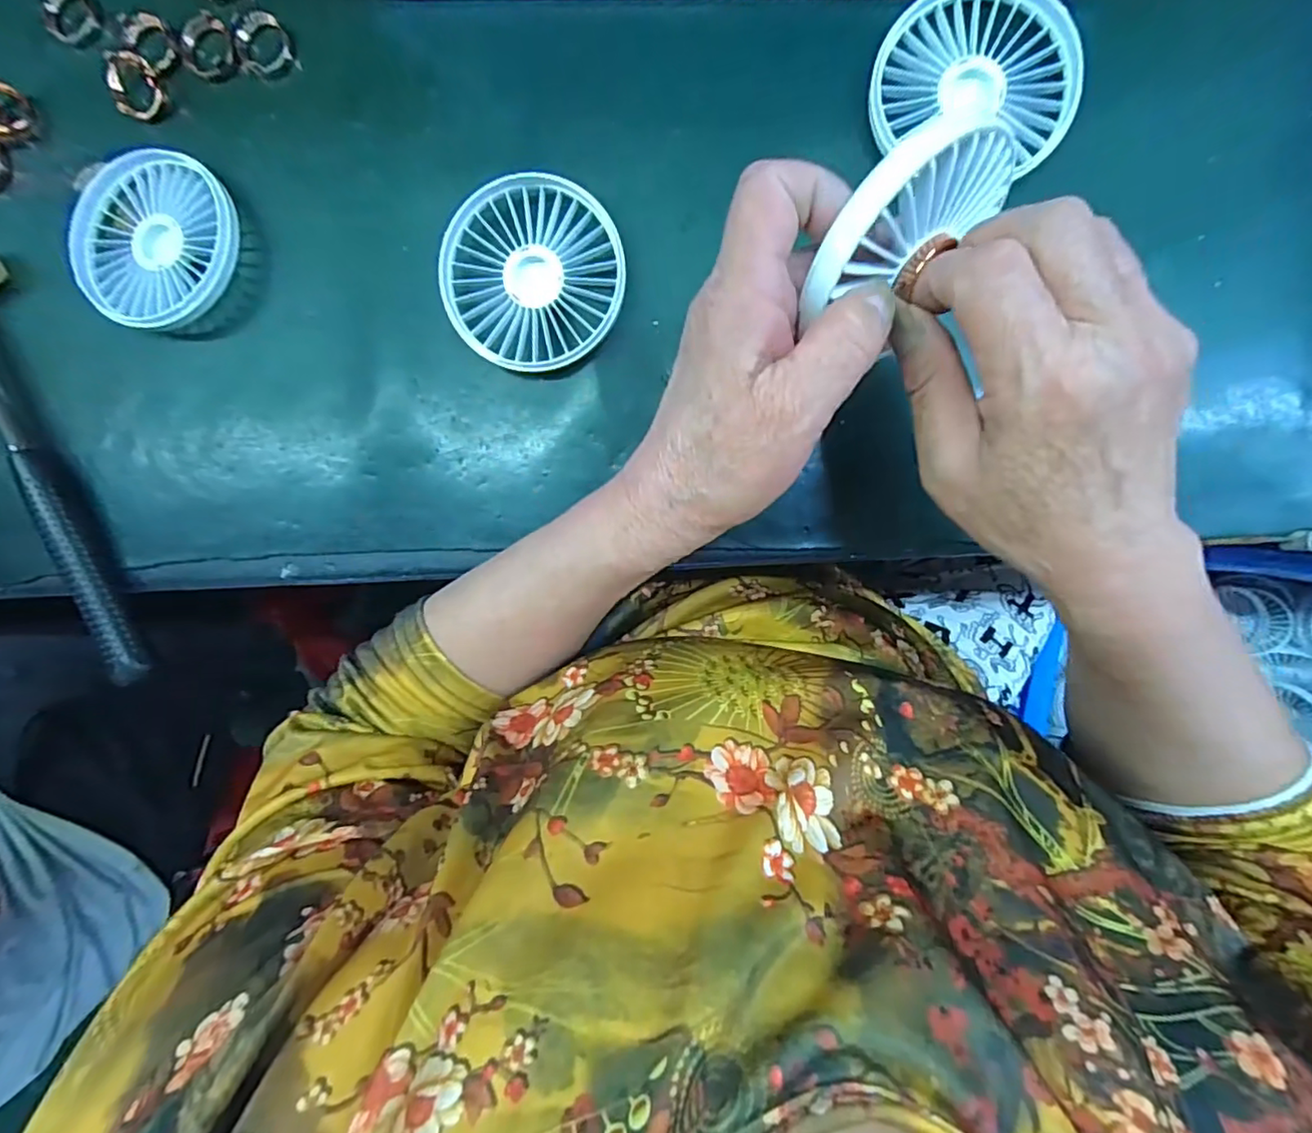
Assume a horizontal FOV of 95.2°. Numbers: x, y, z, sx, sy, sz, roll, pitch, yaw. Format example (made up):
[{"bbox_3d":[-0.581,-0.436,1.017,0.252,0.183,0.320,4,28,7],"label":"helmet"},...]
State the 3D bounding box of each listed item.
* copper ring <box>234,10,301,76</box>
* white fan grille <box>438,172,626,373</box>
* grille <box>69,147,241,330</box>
[{"bbox_3d":[-0.200,-0.264,0.303,0.026,0.008,0.026,0,94,6],"label":"copper ring"},{"bbox_3d":[-0.061,-0.143,0.293,0.084,0.013,0.090,0,94,6],"label":"white fan grille"},{"bbox_3d":[-0.260,-0.170,0.314,0.089,0.021,0.087,0,94,6],"label":"grille"}]

